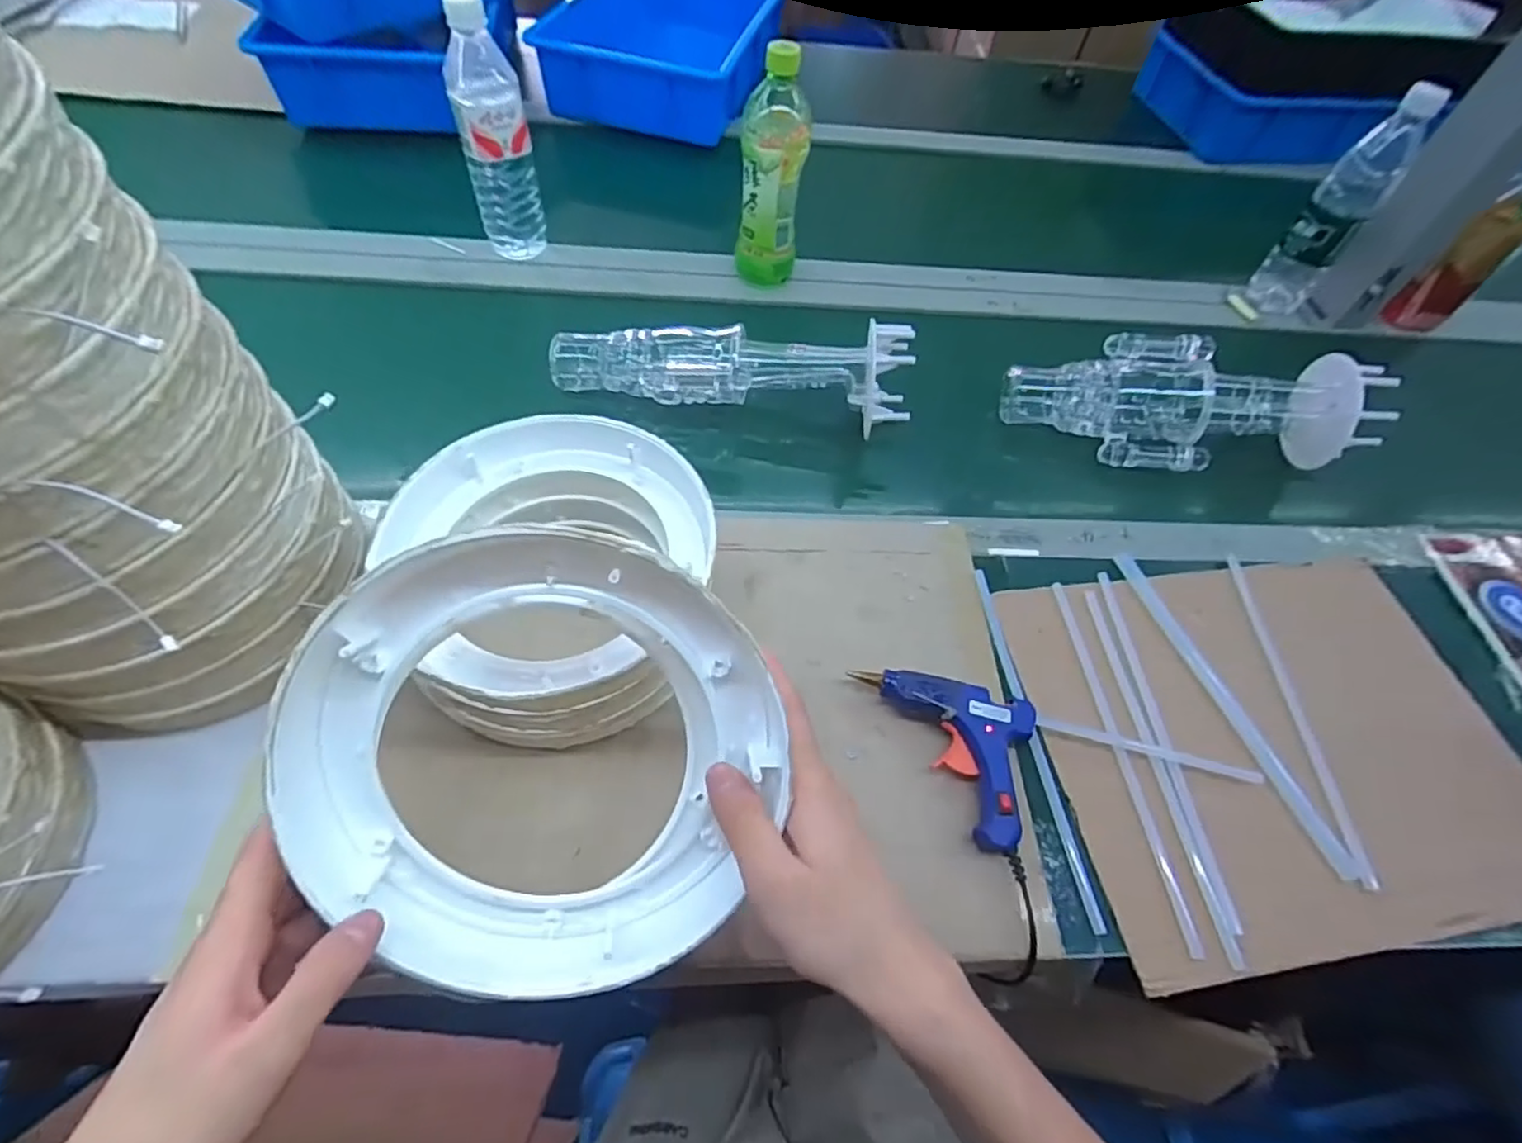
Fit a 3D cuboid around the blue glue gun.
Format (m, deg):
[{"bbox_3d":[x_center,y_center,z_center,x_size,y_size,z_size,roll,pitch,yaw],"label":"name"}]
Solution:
[{"bbox_3d":[0.121,0.126,0.453,0.120,0.032,0.103,13,56,4],"label":"blue glue gun"}]

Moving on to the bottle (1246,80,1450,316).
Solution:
[{"bbox_3d":[0.643,-0.402,0.736,0.064,0.218,0.069,38,61,19],"label":"bottle"}]

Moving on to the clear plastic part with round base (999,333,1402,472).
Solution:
[{"bbox_3d":[0.397,-0.167,0.638,0.311,0.094,0.113,6,56,-1],"label":"clear plastic part with round base"}]

